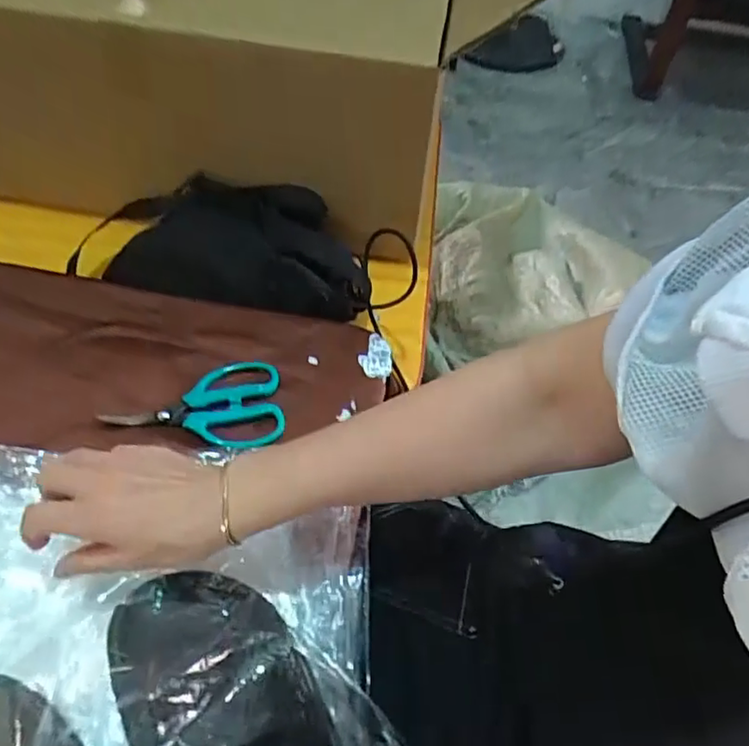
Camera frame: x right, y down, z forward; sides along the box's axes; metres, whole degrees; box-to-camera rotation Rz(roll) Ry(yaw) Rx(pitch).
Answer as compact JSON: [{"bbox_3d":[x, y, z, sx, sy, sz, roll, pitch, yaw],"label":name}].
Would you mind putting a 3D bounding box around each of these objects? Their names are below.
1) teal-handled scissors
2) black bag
[{"bbox_3d":[-0.155,0.030,0.537,0.147,0.024,0.082,0,52,-4],"label":"teal-handled scissors"},{"bbox_3d":[-0.142,-0.139,0.643,0.278,0.075,0.131,8,52,3],"label":"black bag"}]

